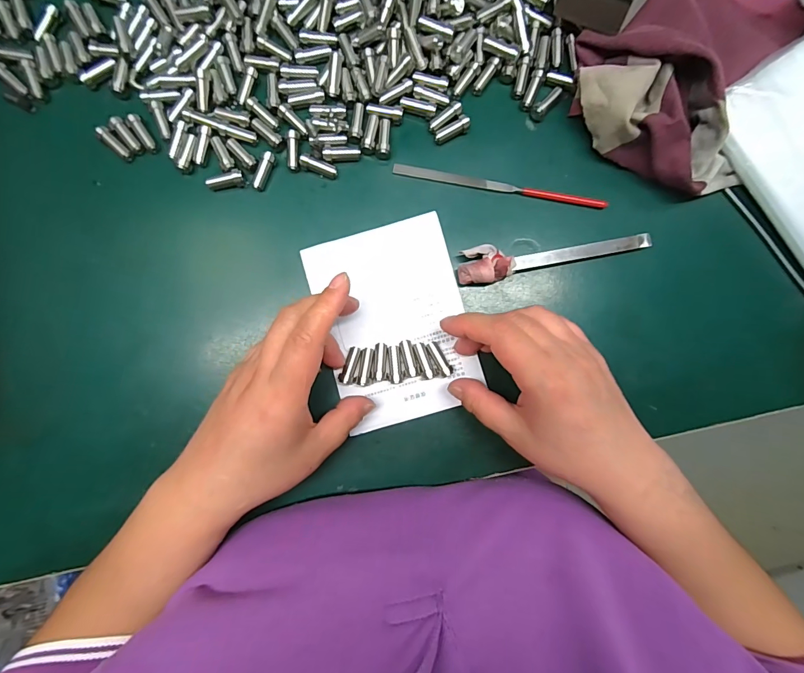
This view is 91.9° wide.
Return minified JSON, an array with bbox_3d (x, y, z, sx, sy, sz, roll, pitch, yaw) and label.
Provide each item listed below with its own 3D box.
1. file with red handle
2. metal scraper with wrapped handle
[{"bbox_3d":[0.072,-0.110,0.286,0.156,0.004,0.009,10,90,-1],"label":"file with red handle"},{"bbox_3d":[0.107,-0.057,0.279,0.136,0.016,0.025,-7,91,-1],"label":"metal scraper with wrapped handle"}]

